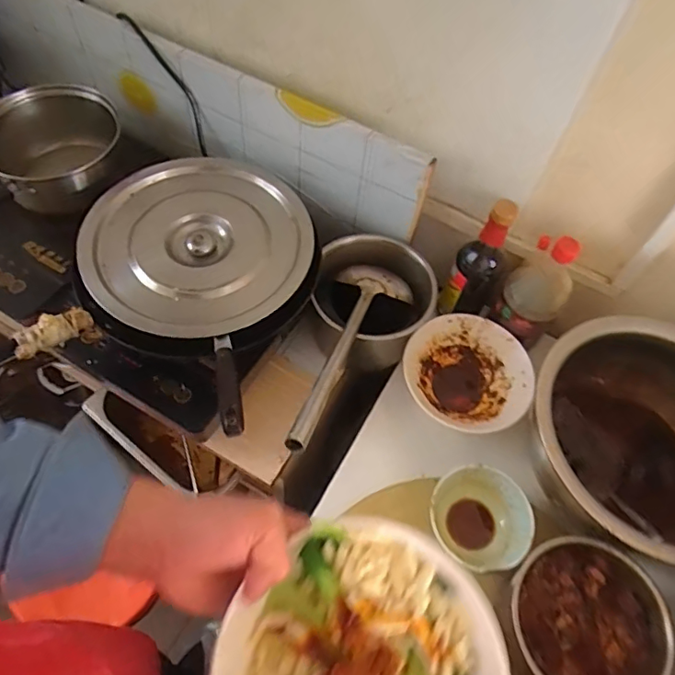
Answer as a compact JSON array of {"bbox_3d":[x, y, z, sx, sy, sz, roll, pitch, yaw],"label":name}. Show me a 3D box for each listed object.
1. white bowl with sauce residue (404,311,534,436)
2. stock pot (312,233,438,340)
[{"bbox_3d":[0.180,0.055,0.750,0.161,0.064,0.169,2,61,-3],"label":"white bowl with sauce residue"},{"bbox_3d":[0.040,-0.049,0.769,0.165,0.137,0.165,2,61,-3],"label":"stock pot"}]

